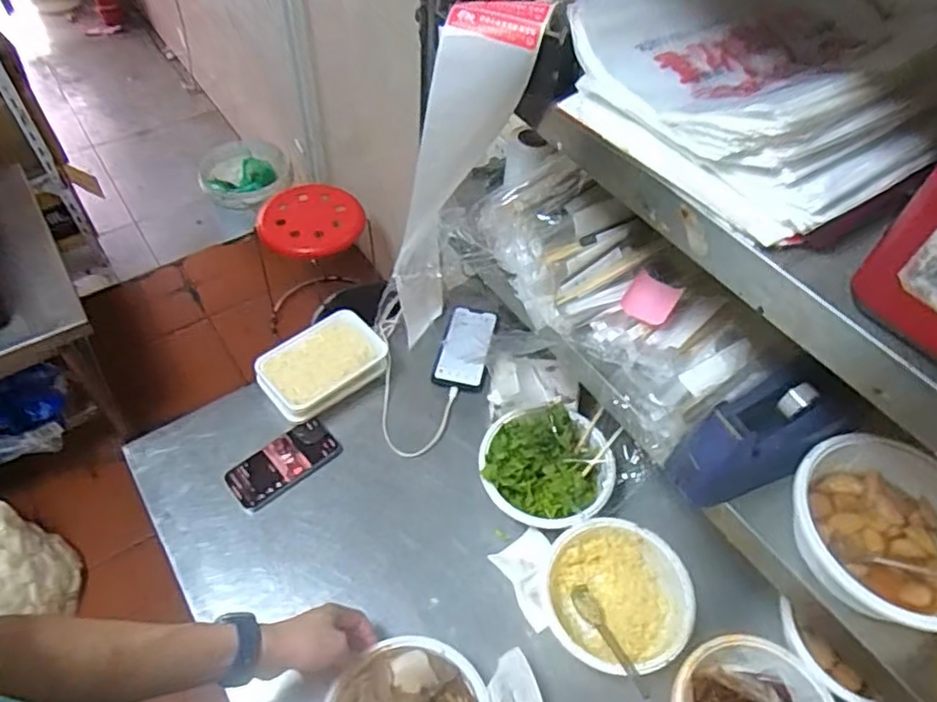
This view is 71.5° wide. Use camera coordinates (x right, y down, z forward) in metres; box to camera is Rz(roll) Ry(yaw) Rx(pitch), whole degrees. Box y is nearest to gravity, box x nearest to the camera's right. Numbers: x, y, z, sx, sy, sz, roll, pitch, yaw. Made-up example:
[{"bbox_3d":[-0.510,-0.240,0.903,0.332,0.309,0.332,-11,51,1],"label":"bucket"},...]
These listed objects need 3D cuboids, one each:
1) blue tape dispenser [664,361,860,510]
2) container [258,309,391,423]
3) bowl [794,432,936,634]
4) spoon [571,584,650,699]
[{"bbox_3d":[0.269,0.083,0.605,0.146,0.096,0.076,-25,56,-21],"label":"blue tape dispenser"},{"bbox_3d":[-0.213,0.028,0.953,0.173,0.065,0.119,-33,59,-26],"label":"container"},{"bbox_3d":[0.373,0.153,0.576,0.161,0.060,0.155,1,51,-2],"label":"bowl"},{"bbox_3d":[0.160,0.325,0.734,0.031,0.018,0.146,-15,34,-15],"label":"spoon"}]

